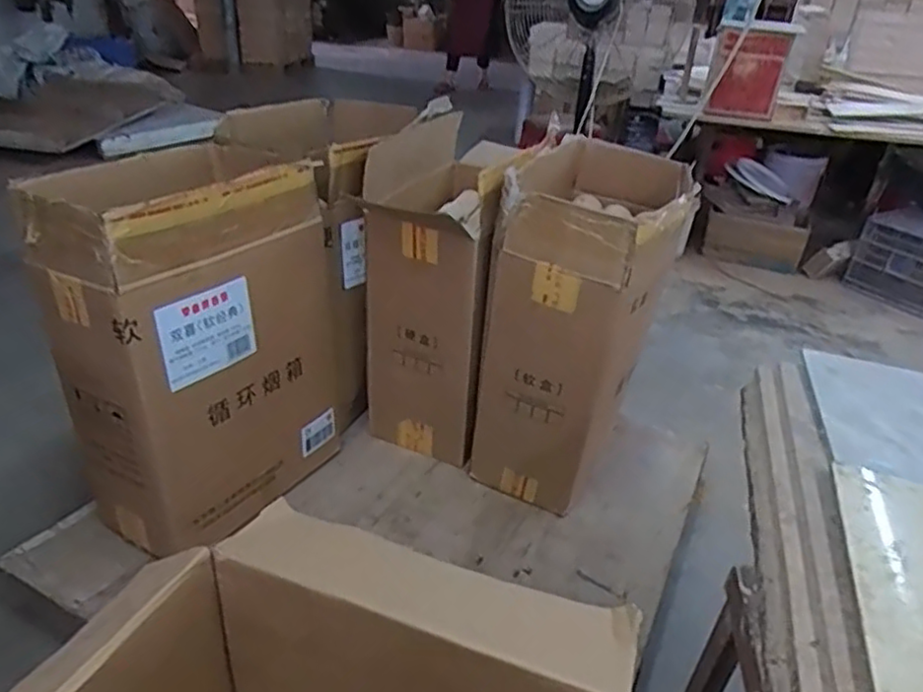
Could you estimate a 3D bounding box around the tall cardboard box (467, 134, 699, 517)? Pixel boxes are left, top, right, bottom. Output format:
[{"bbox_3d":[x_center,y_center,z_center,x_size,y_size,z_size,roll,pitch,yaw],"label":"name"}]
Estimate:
[{"bbox_3d":[0.273,-0.056,1.468,0.323,0.645,0.490,16,32,19],"label":"tall cardboard box"}]

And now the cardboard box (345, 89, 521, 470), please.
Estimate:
[{"bbox_3d":[-0.009,-0.134,1.586,0.322,0.681,0.456,19,34,24],"label":"cardboard box"}]

